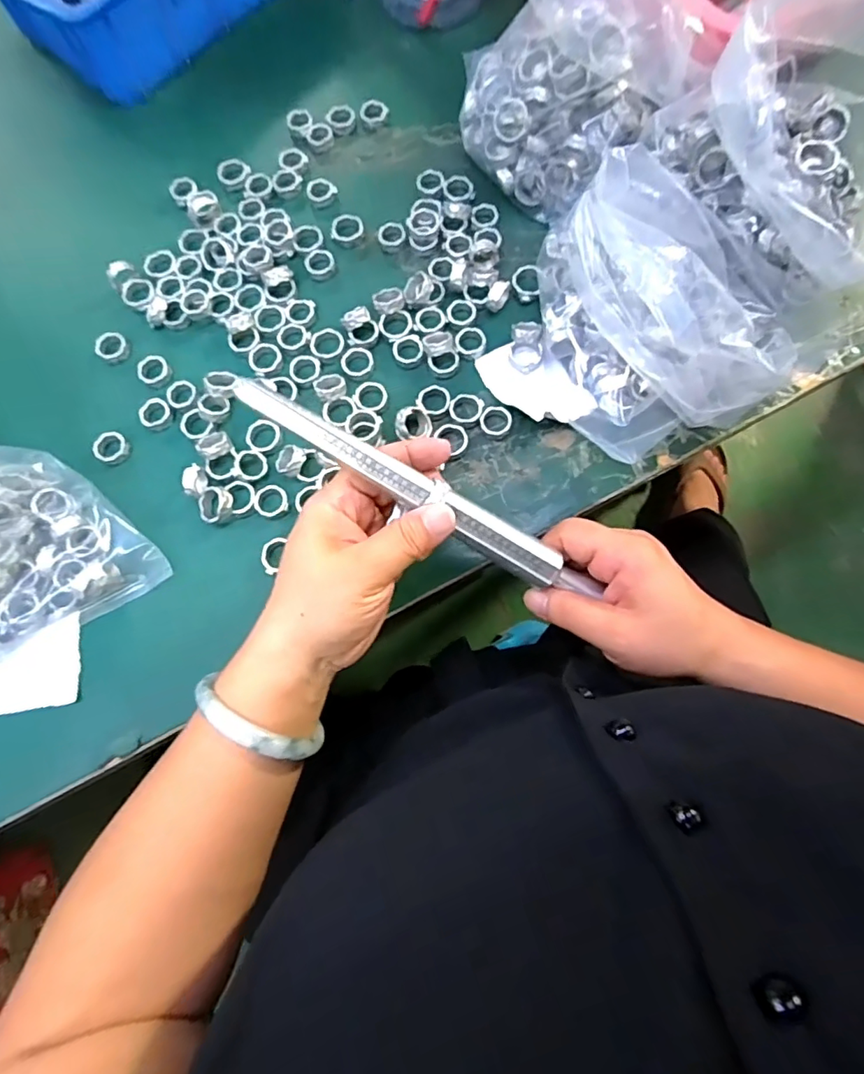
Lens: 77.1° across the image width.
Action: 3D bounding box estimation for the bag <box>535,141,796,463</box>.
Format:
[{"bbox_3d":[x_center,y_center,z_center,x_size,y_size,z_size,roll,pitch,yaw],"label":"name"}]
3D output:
[{"bbox_3d":[0.139,-0.144,0.337,0.134,0.070,0.170,-20,76,-3],"label":"bag"}]

